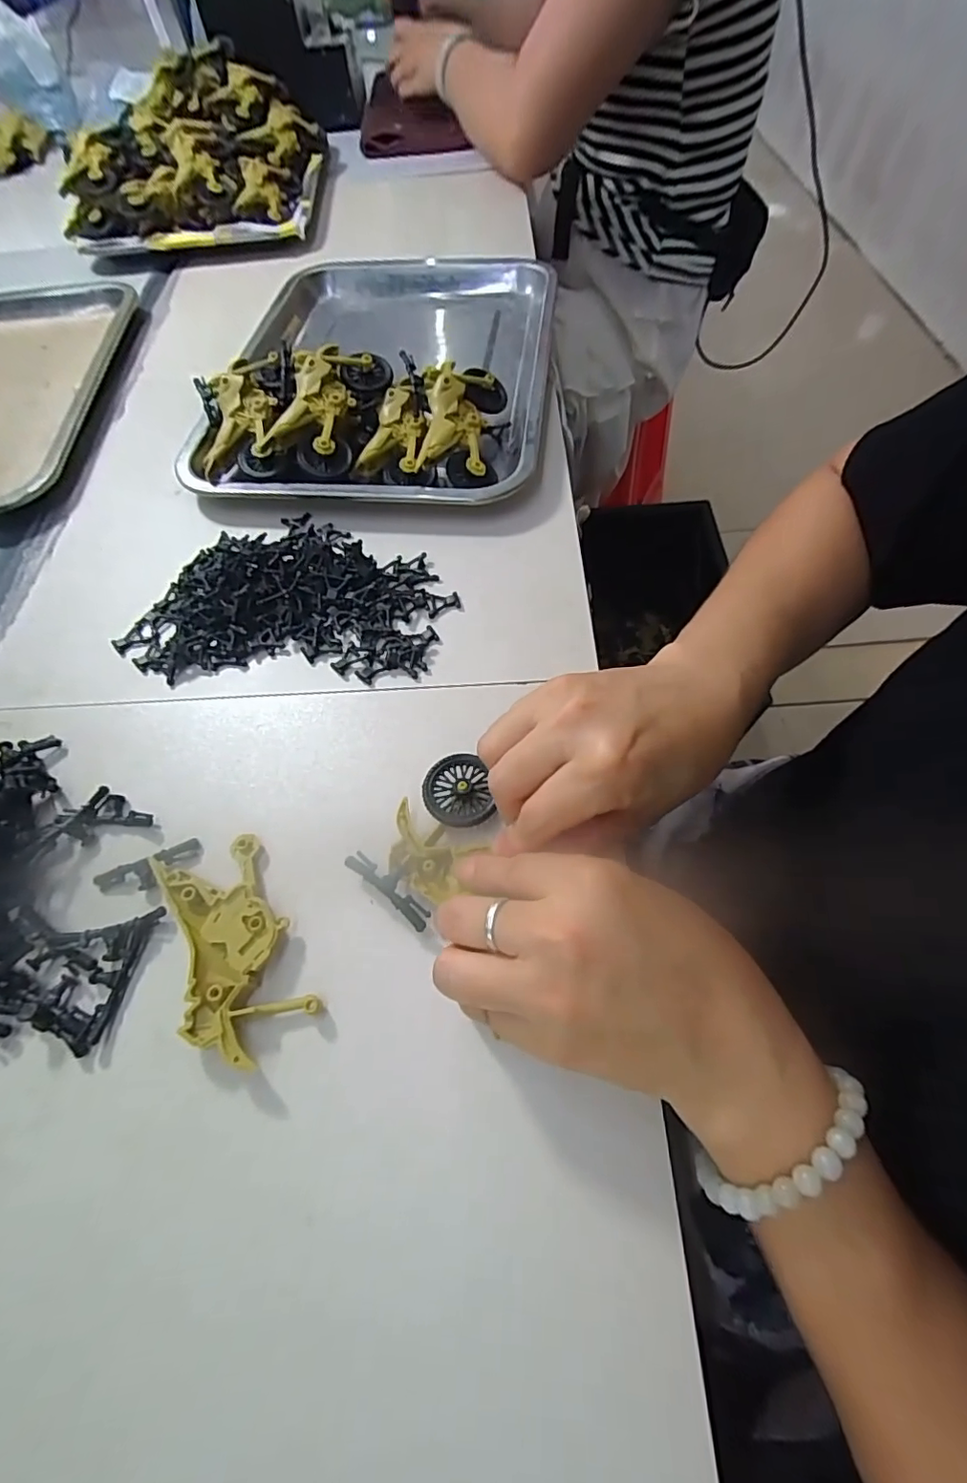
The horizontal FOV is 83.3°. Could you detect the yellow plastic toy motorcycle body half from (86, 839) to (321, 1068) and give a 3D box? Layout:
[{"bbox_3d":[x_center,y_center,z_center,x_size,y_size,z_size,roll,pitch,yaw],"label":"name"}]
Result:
[{"bbox_3d":[-0.120,0.082,0.246,0.119,0.014,0.062,40,70,22],"label":"yellow plastic toy motorcycle body half"}]

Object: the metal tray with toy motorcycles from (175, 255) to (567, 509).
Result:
[{"bbox_3d":[-0.084,-0.324,0.447,0.269,0.055,0.347,4,61,5],"label":"metal tray with toy motorcycles"}]

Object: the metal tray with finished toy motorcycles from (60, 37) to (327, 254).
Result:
[{"bbox_3d":[-0.332,-0.700,0.645,0.255,0.096,0.330,-4,61,1],"label":"metal tray with finished toy motorcycles"}]

